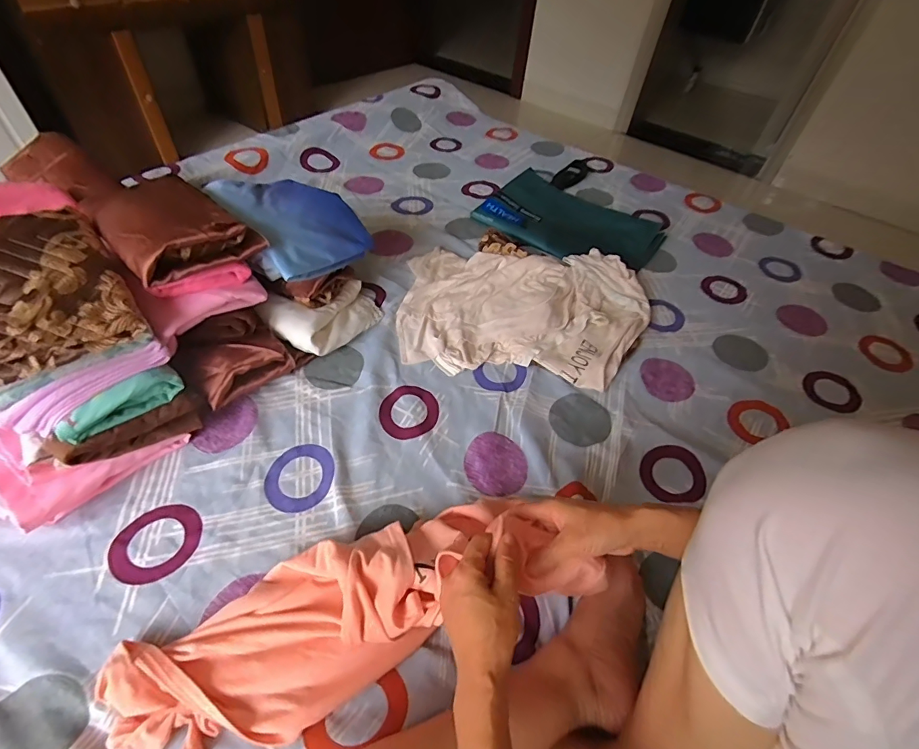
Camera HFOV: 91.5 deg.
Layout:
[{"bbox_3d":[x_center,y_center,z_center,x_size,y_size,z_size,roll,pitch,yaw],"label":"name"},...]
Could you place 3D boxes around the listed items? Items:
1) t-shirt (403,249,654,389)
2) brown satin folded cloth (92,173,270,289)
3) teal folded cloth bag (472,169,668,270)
[{"bbox_3d":[0.121,-0.123,0.816,0.447,0.043,0.313,7,49,0],"label":"t-shirt"},{"bbox_3d":[-0.385,-0.202,0.590,0.207,0.051,0.150,36,55,23],"label":"brown satin folded cloth"},{"bbox_3d":[0.253,-0.354,1.018,0.381,0.034,0.264,30,53,19],"label":"teal folded cloth bag"}]

